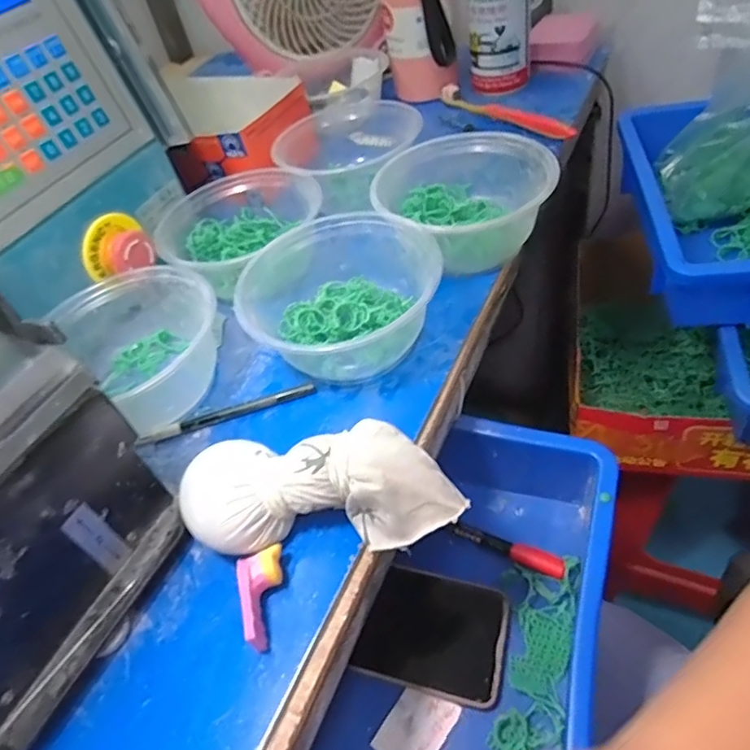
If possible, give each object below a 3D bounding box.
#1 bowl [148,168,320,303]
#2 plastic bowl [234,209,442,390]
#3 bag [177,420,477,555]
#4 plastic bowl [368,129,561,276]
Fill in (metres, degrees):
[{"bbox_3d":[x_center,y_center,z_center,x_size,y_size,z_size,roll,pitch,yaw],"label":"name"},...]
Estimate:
[{"bbox_3d":[-0.108,-0.118,0.465,0.131,0.049,0.133,-7,47,7],"label":"bowl"},{"bbox_3d":[-0.027,-0.053,0.394,0.133,0.063,0.122,-7,47,7],"label":"plastic bowl"},{"bbox_3d":[-0.029,0.062,0.307,0.145,0.048,0.055,-9,47,4],"label":"bag"},{"bbox_3d":[0.073,-0.138,0.449,0.133,0.063,0.126,6,50,17],"label":"plastic bowl"}]

